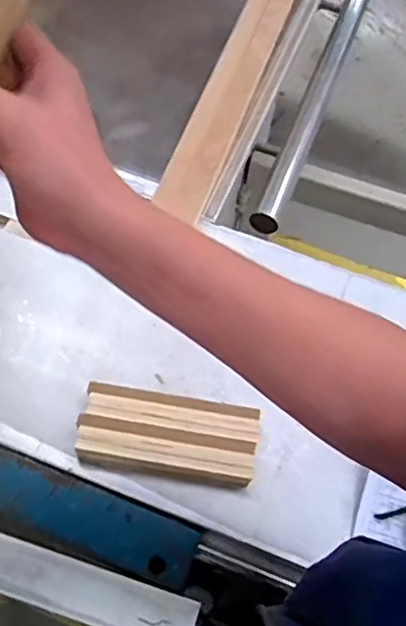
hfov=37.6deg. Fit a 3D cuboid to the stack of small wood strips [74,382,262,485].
[{"bbox_3d":[-0.037,0.133,0.640,0.184,0.033,0.082,10,62,3],"label":"stack of small wood strips"}]

